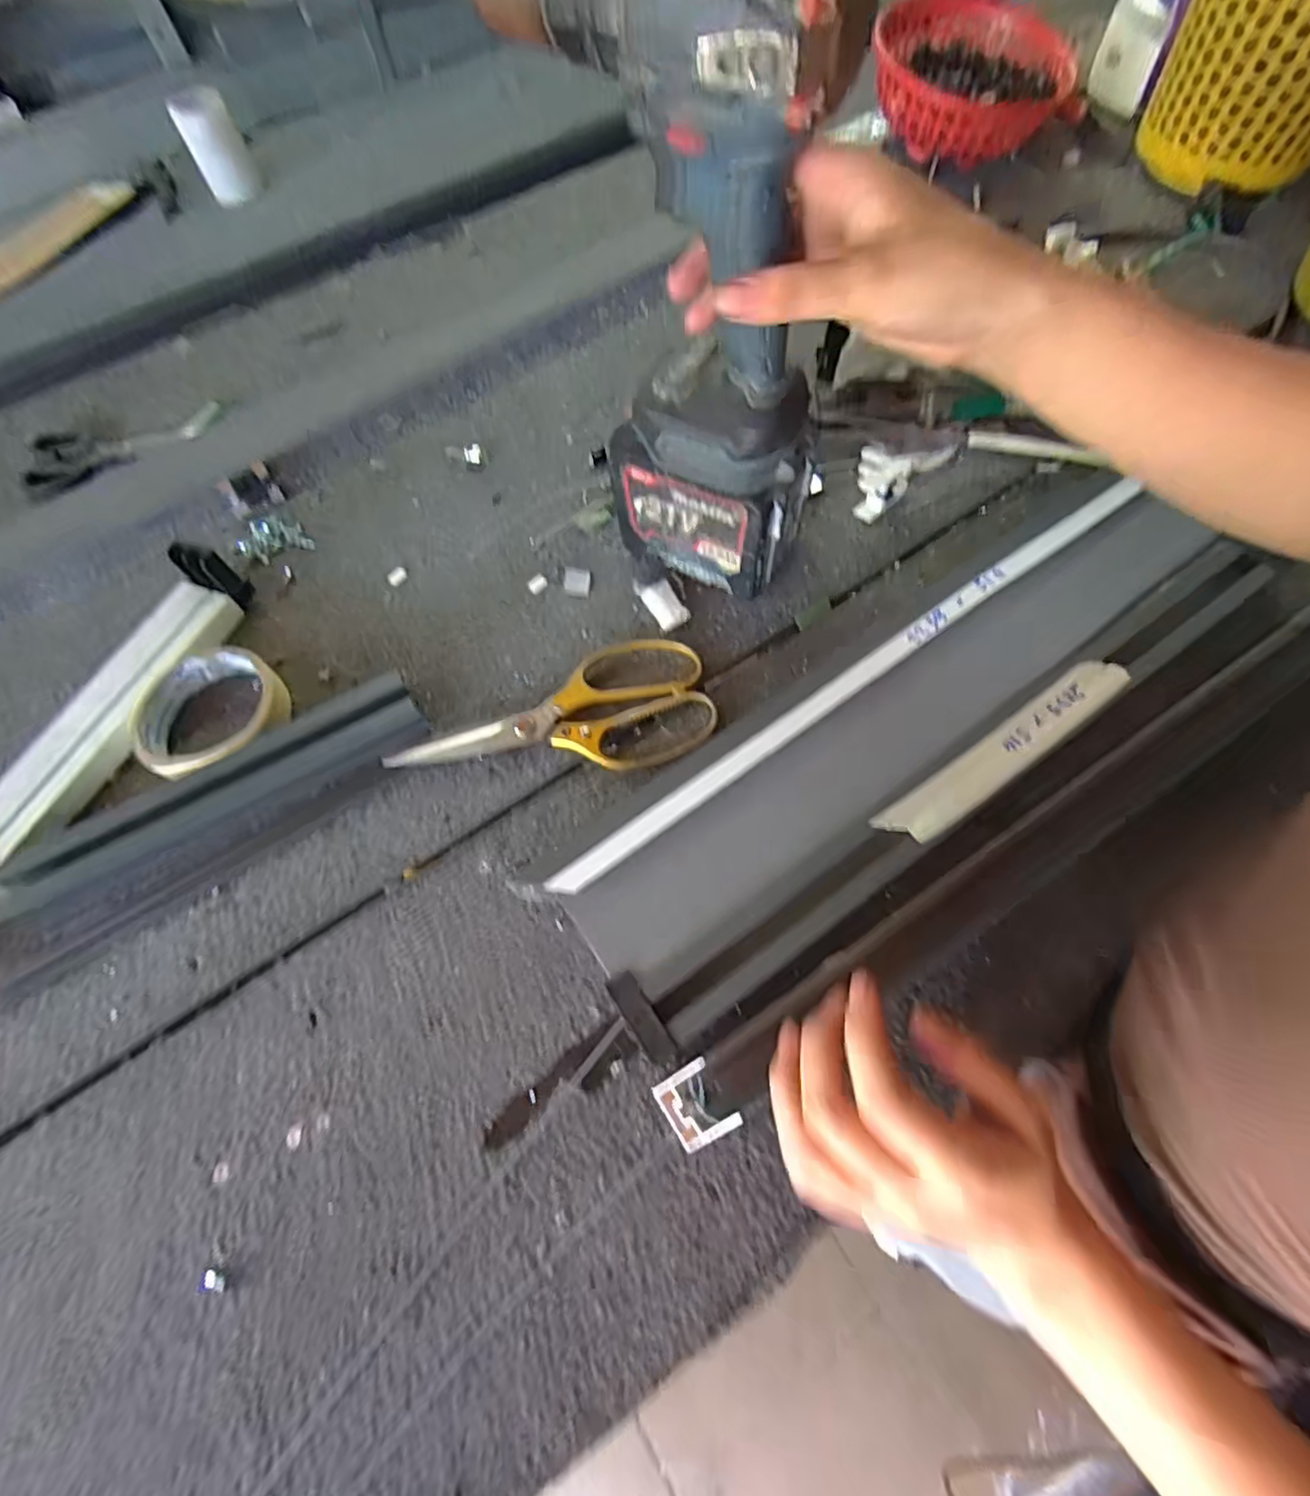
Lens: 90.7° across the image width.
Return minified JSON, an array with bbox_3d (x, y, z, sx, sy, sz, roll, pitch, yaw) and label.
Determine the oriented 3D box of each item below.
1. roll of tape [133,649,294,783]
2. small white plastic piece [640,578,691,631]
[{"bbox_3d":[-0.277,-0.023,0.403,0.086,0.027,0.095,-39,68,-14],"label":"roll of tape"},{"bbox_3d":[0.007,-0.094,0.426,0.020,0.010,0.037,-28,66,-9],"label":"small white plastic piece"}]

